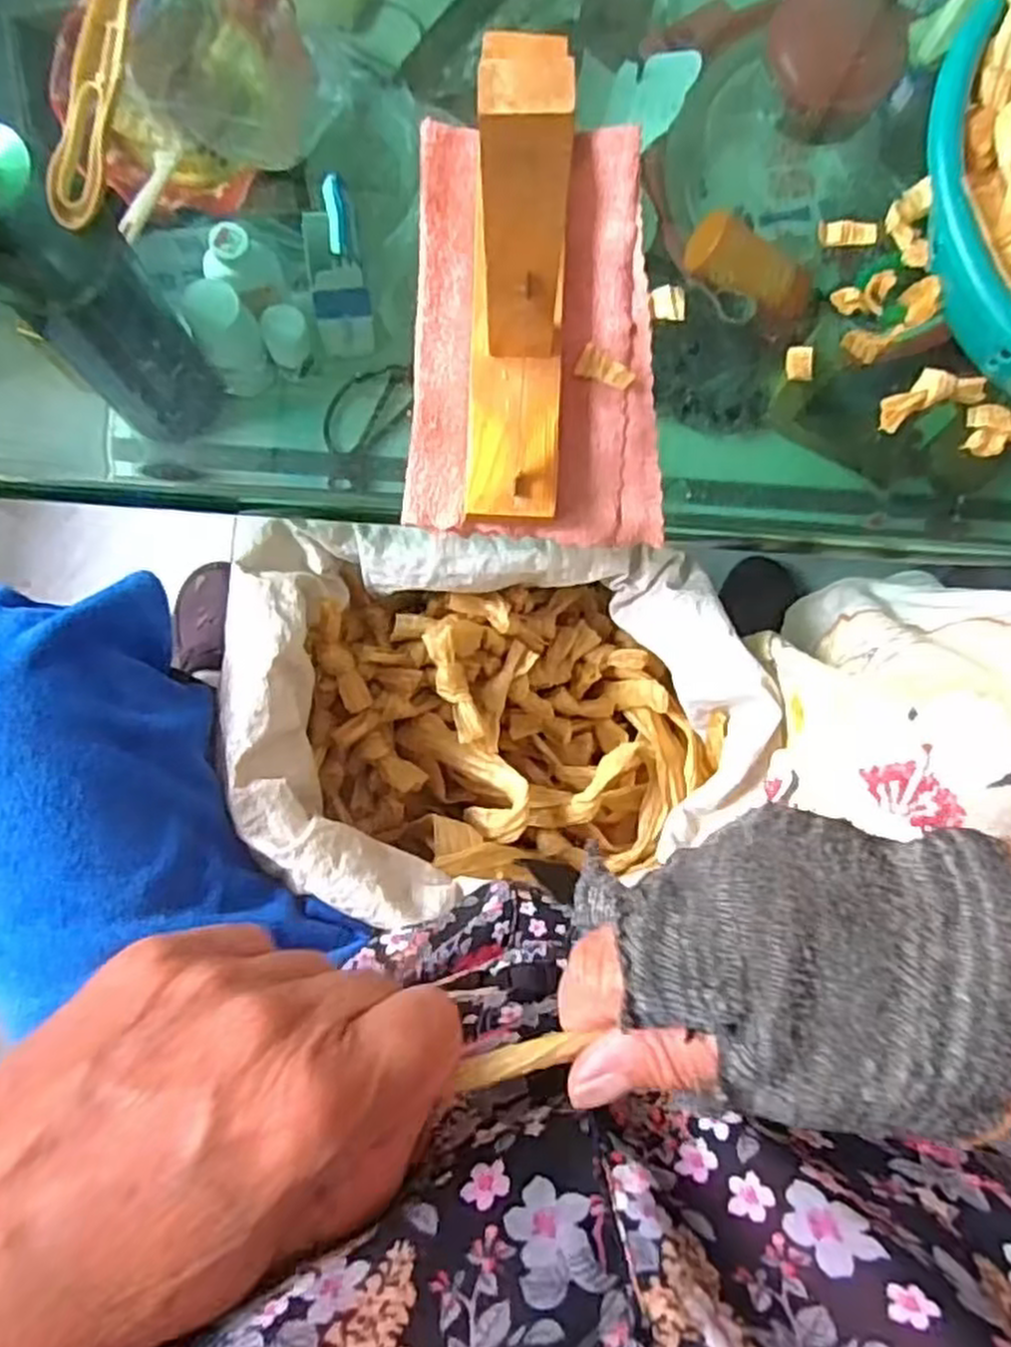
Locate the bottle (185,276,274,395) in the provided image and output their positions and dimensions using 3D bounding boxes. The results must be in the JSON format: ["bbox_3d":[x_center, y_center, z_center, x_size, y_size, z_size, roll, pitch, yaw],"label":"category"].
[{"bbox_3d":[-0.227,-0.274,0.656,0.048,0.112,0.042,-33,87,-7],"label":"bottle"}]

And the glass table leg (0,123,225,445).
[{"bbox_3d":[-0.294,-0.267,0.568,0.087,0.312,0.096,-33,87,-7],"label":"glass table leg"}]

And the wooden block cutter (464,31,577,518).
[{"bbox_3d":[0.007,-0.153,0.333,0.051,0.173,0.130,2,83,-4],"label":"wooden block cutter"}]

